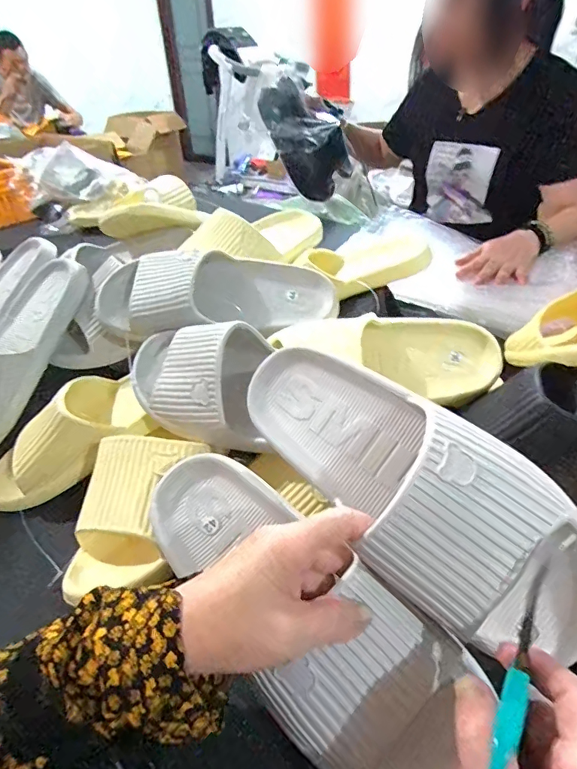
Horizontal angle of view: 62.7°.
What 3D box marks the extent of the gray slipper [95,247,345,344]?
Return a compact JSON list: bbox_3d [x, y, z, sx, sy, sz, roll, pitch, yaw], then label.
[{"bbox_3d":[-0.078,-0.101,0.518,0.258,0.079,0.093,-11,37,-9],"label":"gray slipper"}]

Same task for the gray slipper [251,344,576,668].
[{"bbox_3d":[0.068,0.053,0.304,0.258,0.085,0.101,39,91,36],"label":"gray slipper"}]

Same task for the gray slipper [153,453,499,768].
[{"bbox_3d":[0.001,0.131,0.308,0.096,0.079,0.250,-31,52,-31],"label":"gray slipper"}]

